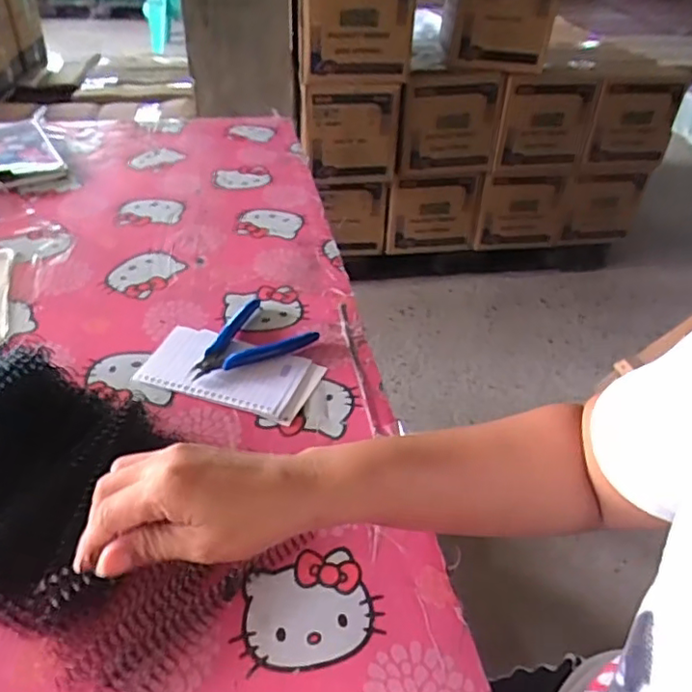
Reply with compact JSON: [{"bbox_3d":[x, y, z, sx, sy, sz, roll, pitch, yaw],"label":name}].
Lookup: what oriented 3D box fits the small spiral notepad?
[{"bbox_3d":[-0.104,0.019,0.544,0.152,0.012,0.084,16,41,14],"label":"small spiral notepad"}]

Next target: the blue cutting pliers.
[{"bbox_3d":[-0.095,-0.004,0.564,0.090,0.014,0.113,30,46,28],"label":"blue cutting pliers"}]

